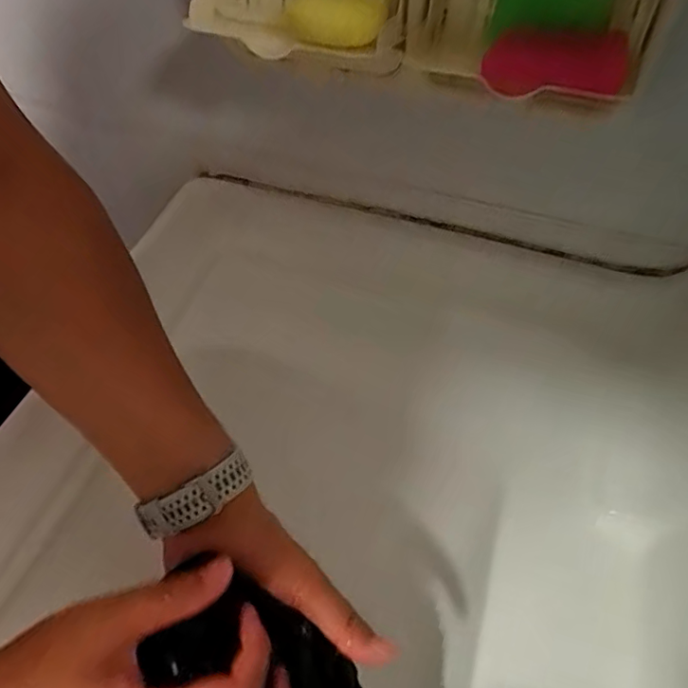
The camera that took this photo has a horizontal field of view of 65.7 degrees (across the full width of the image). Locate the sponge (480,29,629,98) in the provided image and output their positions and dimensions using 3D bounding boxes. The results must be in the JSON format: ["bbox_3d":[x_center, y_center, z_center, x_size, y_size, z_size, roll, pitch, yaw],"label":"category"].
[{"bbox_3d":[0.109,-0.143,0.277,0.070,0.036,0.026,16,56,11],"label":"sponge"}]

